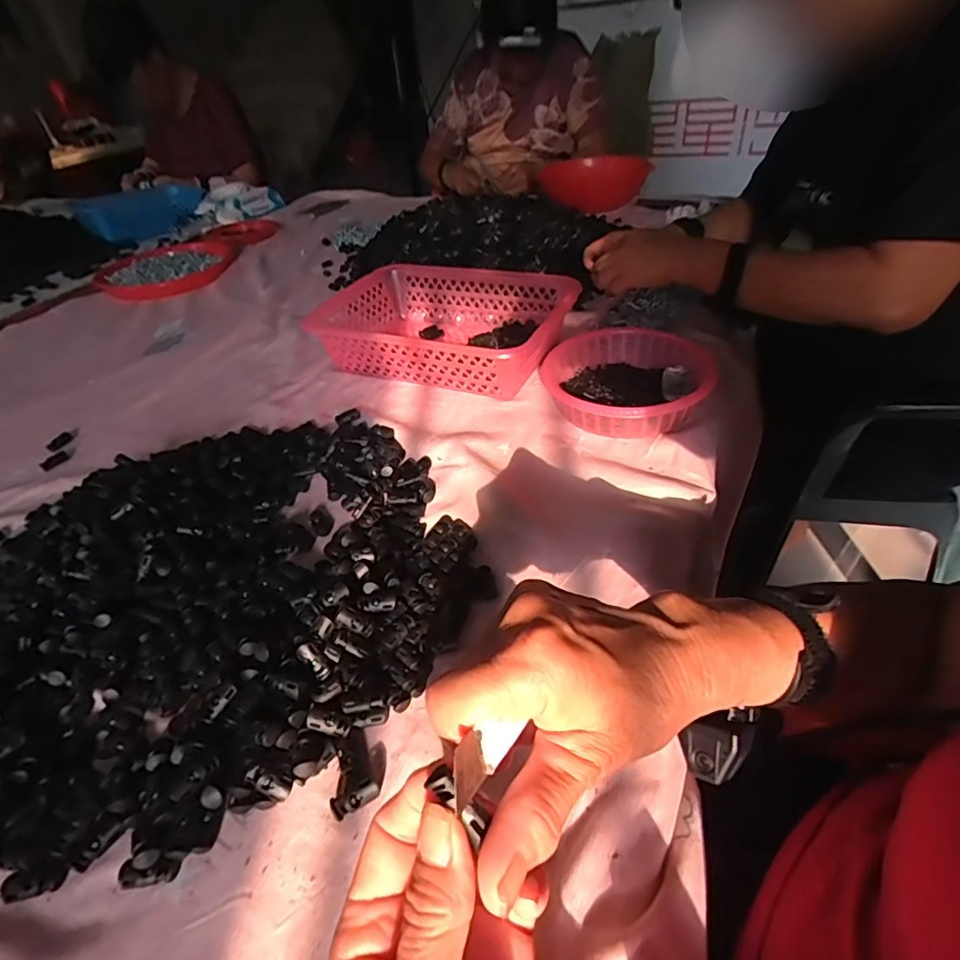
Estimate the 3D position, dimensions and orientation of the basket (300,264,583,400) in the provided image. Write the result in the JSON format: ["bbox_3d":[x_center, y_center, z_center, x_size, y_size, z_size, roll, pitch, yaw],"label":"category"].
[{"bbox_3d":[-0.047,-0.194,0.695,0.309,0.082,0.196,15,44,21],"label":"basket"}]

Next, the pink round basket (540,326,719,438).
[{"bbox_3d":[0.153,-0.104,0.578,0.162,0.055,0.166,-2,41,2],"label":"pink round basket"}]

